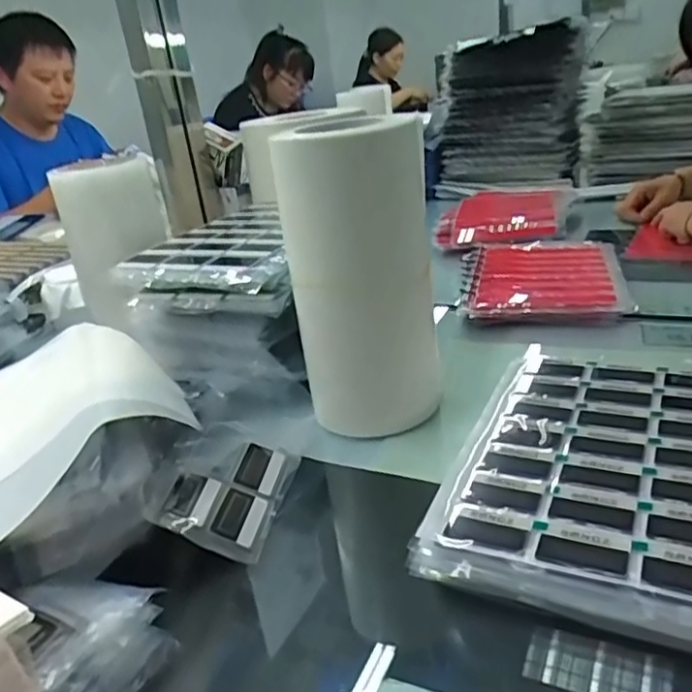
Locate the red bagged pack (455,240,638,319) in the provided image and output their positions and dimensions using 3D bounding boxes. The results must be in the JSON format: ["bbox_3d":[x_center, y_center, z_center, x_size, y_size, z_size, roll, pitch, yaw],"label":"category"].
[{"bbox_3d":[0.273,-0.103,0.896,0.220,0.029,0.285,-2,25,13],"label":"red bagged pack"}]

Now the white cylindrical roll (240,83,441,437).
[{"bbox_3d":[0.014,-0.063,0.587,0.130,0.287,0.109,0,25,17],"label":"white cylindrical roll"}]

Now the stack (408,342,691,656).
[{"bbox_3d":[0.196,0.090,0.498,0.206,0.028,0.302,5,27,26],"label":"stack"}]

